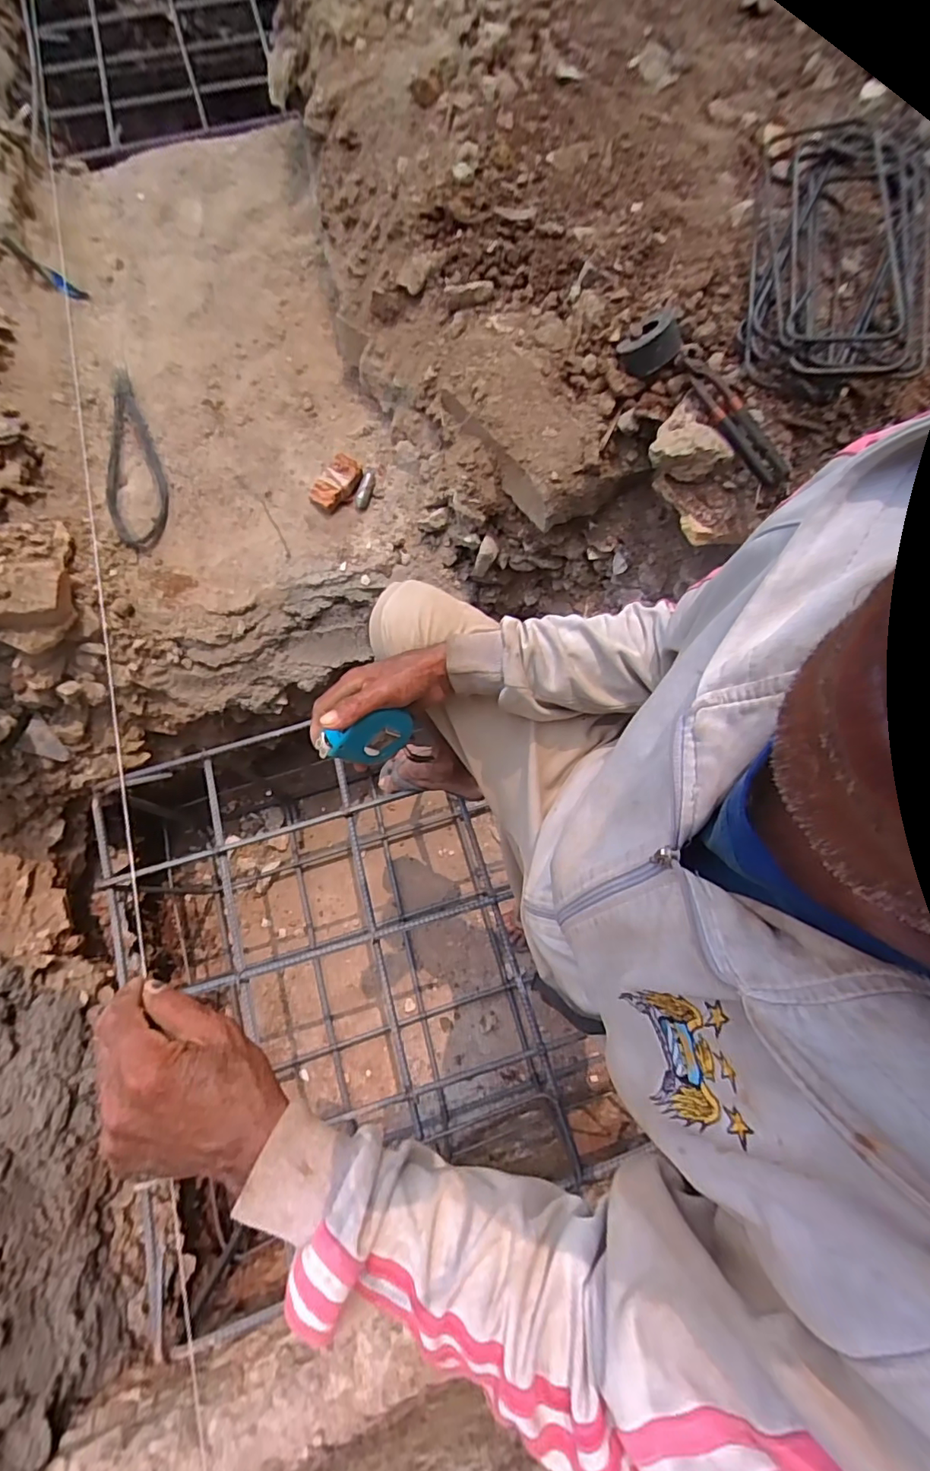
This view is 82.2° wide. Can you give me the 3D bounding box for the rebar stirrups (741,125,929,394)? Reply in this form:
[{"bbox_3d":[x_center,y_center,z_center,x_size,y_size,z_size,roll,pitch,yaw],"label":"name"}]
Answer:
[{"bbox_3d":[0.558,-0.724,0.785,0.252,0.092,0.482,12,72,3],"label":"rebar stirrups"}]

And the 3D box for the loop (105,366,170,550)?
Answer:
[{"bbox_3d":[-0.633,-0.523,1.003,0.102,0.016,0.411,-20,74,-7],"label":"loop"}]

